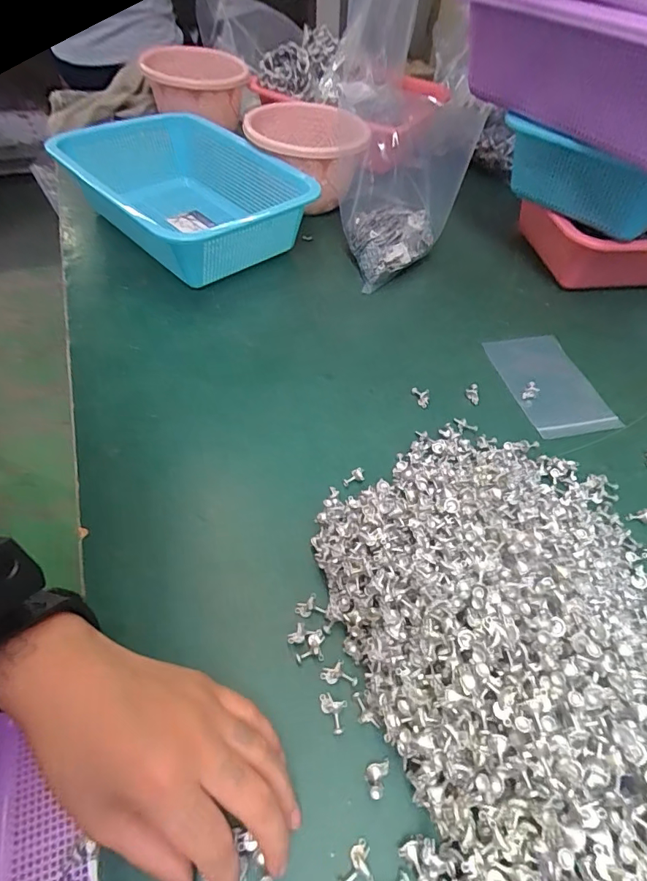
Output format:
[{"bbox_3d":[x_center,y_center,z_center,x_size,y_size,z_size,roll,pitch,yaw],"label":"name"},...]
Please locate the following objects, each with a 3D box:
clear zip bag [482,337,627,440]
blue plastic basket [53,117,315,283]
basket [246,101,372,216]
[{"bbox_3d":[0.212,-0.055,0.427,0.080,0.005,0.120,-10,53,-10],"label":"clear zip bag"},{"bbox_3d":[-0.139,-0.257,0.502,0.238,0.113,0.179,33,57,21],"label":"blue plastic basket"},{"bbox_3d":[-0.021,-0.332,0.551,0.142,0.085,0.120,36,59,23],"label":"basket"}]

